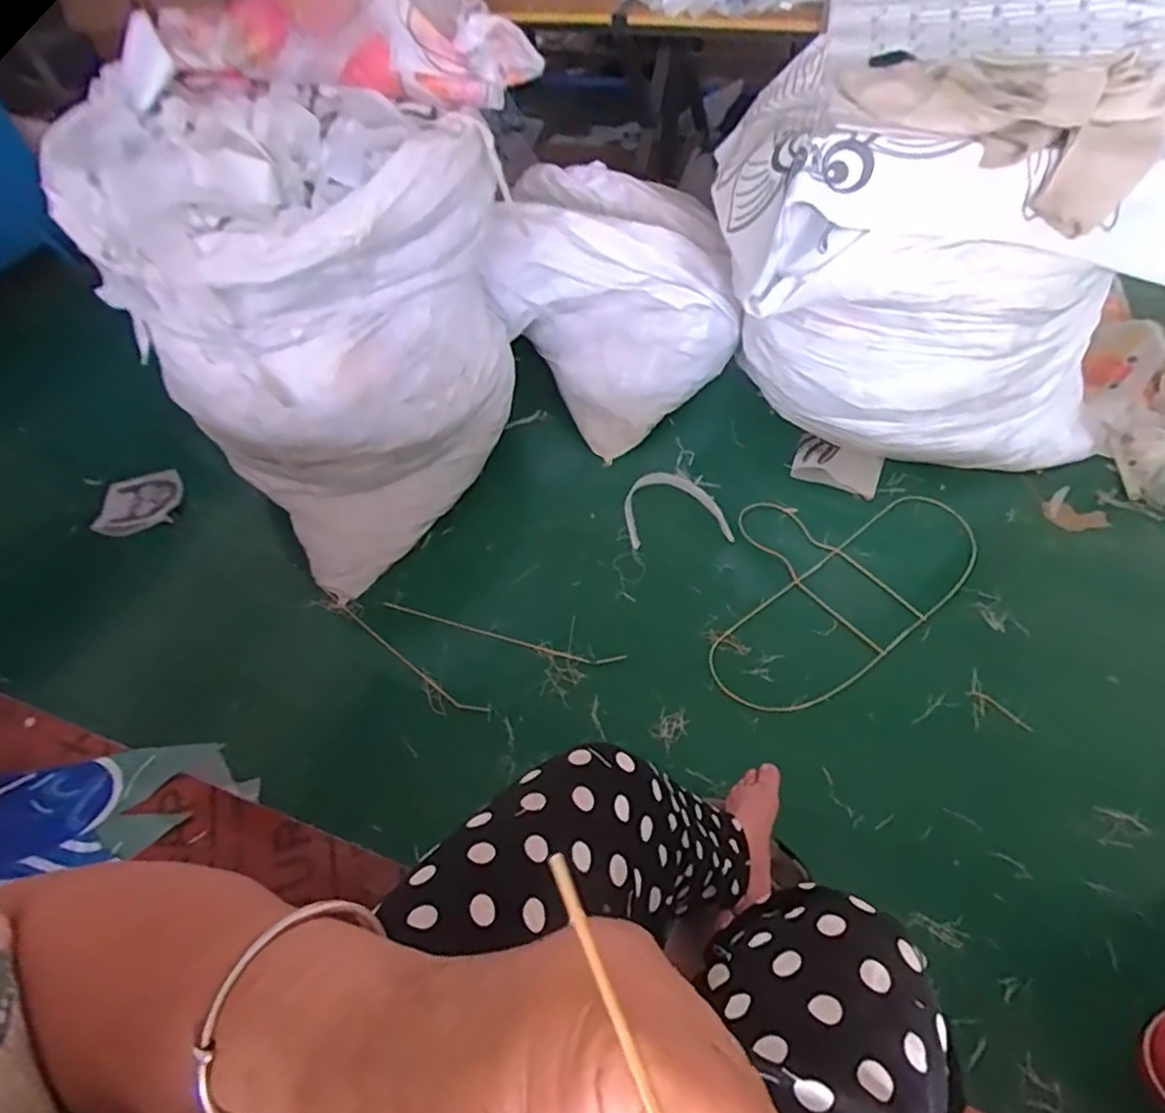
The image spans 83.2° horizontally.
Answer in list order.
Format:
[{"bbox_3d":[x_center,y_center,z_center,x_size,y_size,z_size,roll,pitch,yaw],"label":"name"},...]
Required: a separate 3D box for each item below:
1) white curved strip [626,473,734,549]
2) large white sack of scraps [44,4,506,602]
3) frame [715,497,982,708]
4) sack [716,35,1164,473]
[{"bbox_3d":[0.240,-0.129,1.715,0.256,0.016,0.248,-5,52,1],"label":"white curved strip"},{"bbox_3d":[-0.526,-0.487,1.498,0.486,0.994,0.689,22,57,20],"label":"large white sack of scraps"},{"bbox_3d":[0.567,0.023,1.541,0.774,0.030,0.481,-32,56,-19],"label":"frame"},{"bbox_3d":[0.803,-0.655,1.601,0.944,0.736,0.675,2,52,6],"label":"sack"}]

